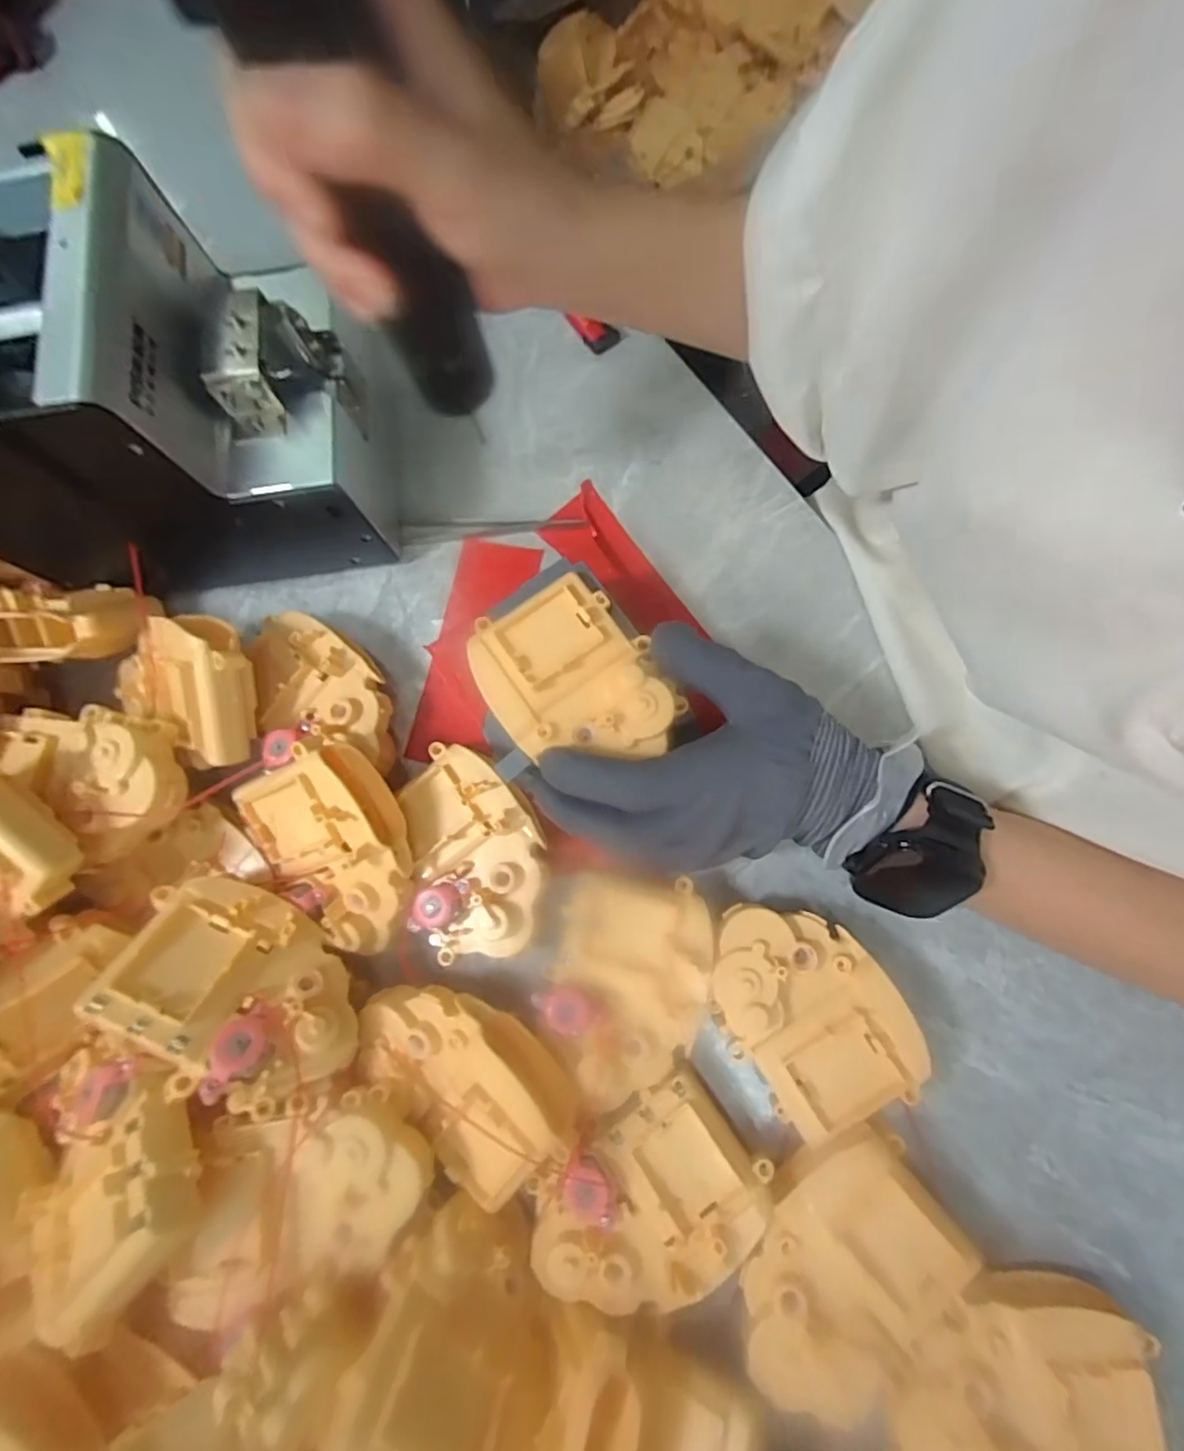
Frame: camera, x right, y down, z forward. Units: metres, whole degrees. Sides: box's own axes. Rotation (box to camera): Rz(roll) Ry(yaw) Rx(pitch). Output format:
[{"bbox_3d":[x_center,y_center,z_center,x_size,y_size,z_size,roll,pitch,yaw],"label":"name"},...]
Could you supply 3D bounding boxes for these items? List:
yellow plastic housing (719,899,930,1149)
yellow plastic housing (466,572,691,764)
[{"bbox_3d":[0.094,0.124,0.274,0.070,0.022,0.098,-40,79,-4],"label":"yellow plastic housing"},{"bbox_3d":[-0.009,-0.021,0.277,0.071,0.018,0.087,-29,76,-9],"label":"yellow plastic housing"}]

